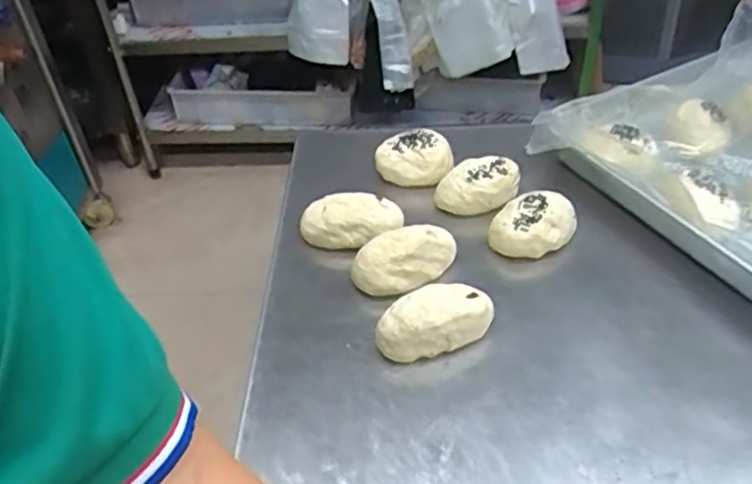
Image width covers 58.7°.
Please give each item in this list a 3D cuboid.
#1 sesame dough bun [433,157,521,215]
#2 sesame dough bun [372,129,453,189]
[{"bbox_3d":[0.111,-0.060,0.728,0.089,0.050,0.061,5,42,10],"label":"sesame dough bun"},{"bbox_3d":[0.044,-0.095,0.768,0.089,0.055,0.052,0,42,4],"label":"sesame dough bun"}]

